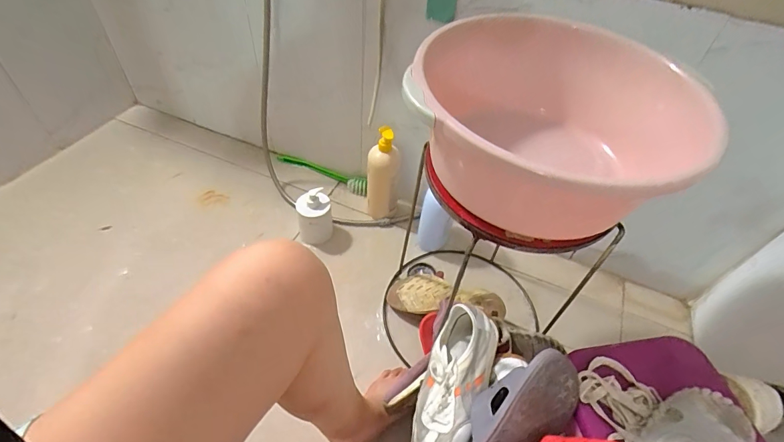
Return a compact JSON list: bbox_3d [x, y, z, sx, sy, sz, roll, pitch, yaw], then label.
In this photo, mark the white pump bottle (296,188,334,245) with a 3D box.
[{"bbox_3d":[-0.184,-0.001,0.964,0.086,0.126,0.091,-10,51,-12],"label":"white pump bottle"}]

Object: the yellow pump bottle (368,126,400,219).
[{"bbox_3d":[-0.022,-0.109,0.983,0.078,0.253,0.058,0,49,-4],"label":"yellow pump bottle"}]

